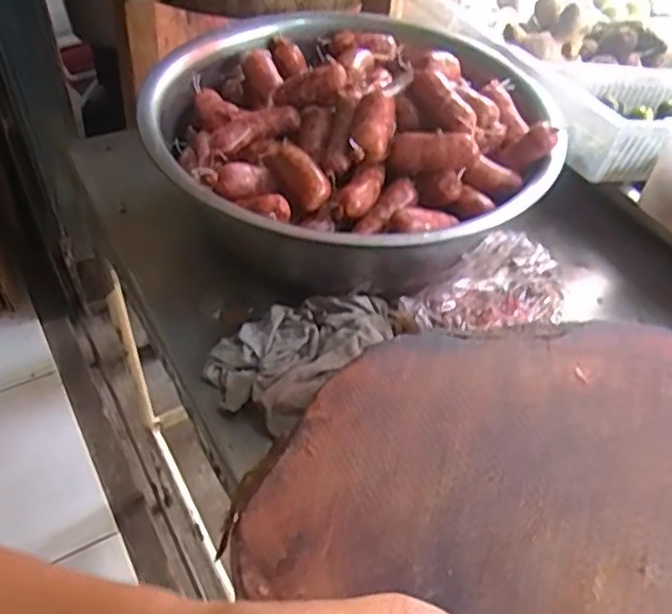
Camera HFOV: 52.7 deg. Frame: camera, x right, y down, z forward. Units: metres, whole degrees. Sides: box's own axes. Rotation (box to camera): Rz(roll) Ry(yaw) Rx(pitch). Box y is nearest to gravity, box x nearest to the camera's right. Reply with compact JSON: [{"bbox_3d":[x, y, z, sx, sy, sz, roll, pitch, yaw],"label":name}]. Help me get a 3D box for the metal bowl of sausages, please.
[{"bbox_3d":[0.005,-0.164,0.628,0.330,0.121,0.355,1,47,-1],"label":"metal bowl of sausages"}]

